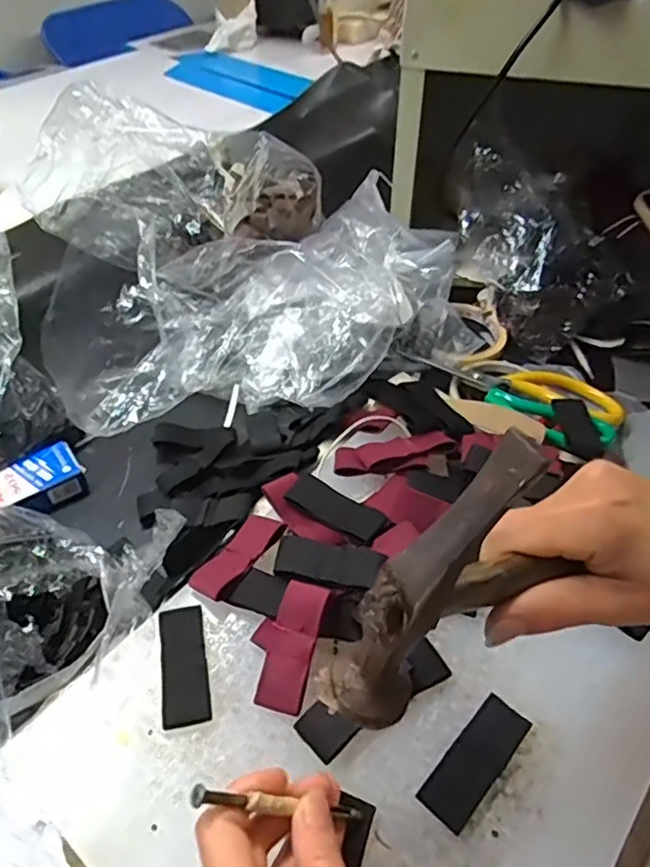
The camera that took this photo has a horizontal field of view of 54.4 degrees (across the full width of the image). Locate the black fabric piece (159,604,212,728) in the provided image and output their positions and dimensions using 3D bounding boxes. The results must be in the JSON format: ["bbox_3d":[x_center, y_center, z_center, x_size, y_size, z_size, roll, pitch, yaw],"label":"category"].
[{"bbox_3d":[-0.078,0.126,0.348,0.024,0.006,0.065,-9,48,-9],"label":"black fabric piece"}]

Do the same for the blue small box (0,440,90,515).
[{"bbox_3d":[-0.234,0.046,0.479,0.098,0.030,0.045,-30,54,-26],"label":"blue small box"}]

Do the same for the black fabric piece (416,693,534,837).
[{"bbox_3d":[0.076,0.163,0.317,0.025,0.005,0.067,34,55,27],"label":"black fabric piece"}]

